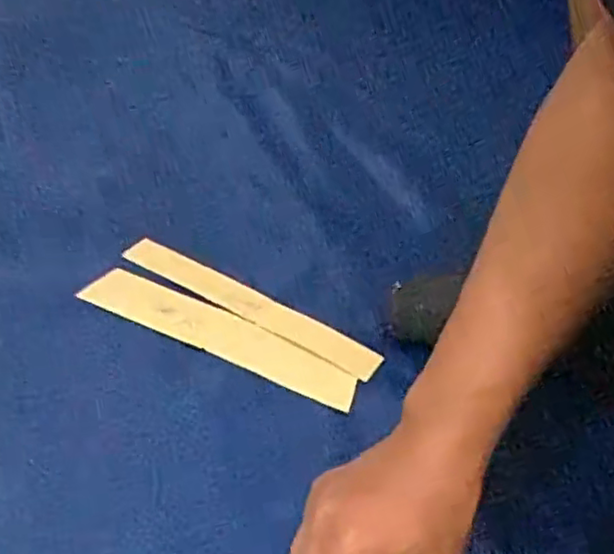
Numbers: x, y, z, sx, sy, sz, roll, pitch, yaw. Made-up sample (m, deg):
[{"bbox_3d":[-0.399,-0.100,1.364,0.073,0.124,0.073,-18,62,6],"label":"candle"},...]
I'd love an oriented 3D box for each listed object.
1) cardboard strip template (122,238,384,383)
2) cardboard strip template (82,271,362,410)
[{"bbox_3d":[-0.052,0.019,0.563,0.245,0.005,0.032,25,44,19],"label":"cardboard strip template"},{"bbox_3d":[-0.072,0.044,0.540,0.238,0.005,0.041,21,49,13],"label":"cardboard strip template"}]

